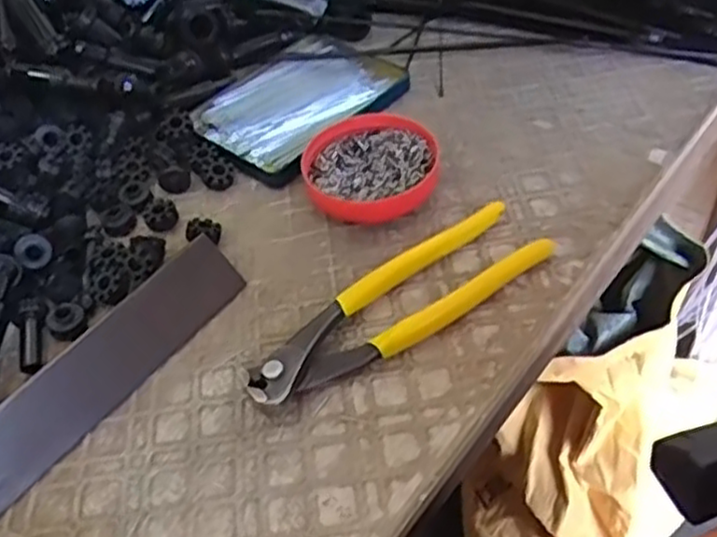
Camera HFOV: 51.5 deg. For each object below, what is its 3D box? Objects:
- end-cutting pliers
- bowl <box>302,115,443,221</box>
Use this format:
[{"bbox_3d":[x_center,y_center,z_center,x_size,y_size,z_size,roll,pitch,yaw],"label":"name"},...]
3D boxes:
[{"bbox_3d":[0.019,0.016,0.367,0.164,0.014,0.043,-28,51,-18],"label":"end-cutting pliers"},{"bbox_3d":[0.007,-0.056,0.427,0.073,0.022,0.074,-3,48,4],"label":"bowl"}]

